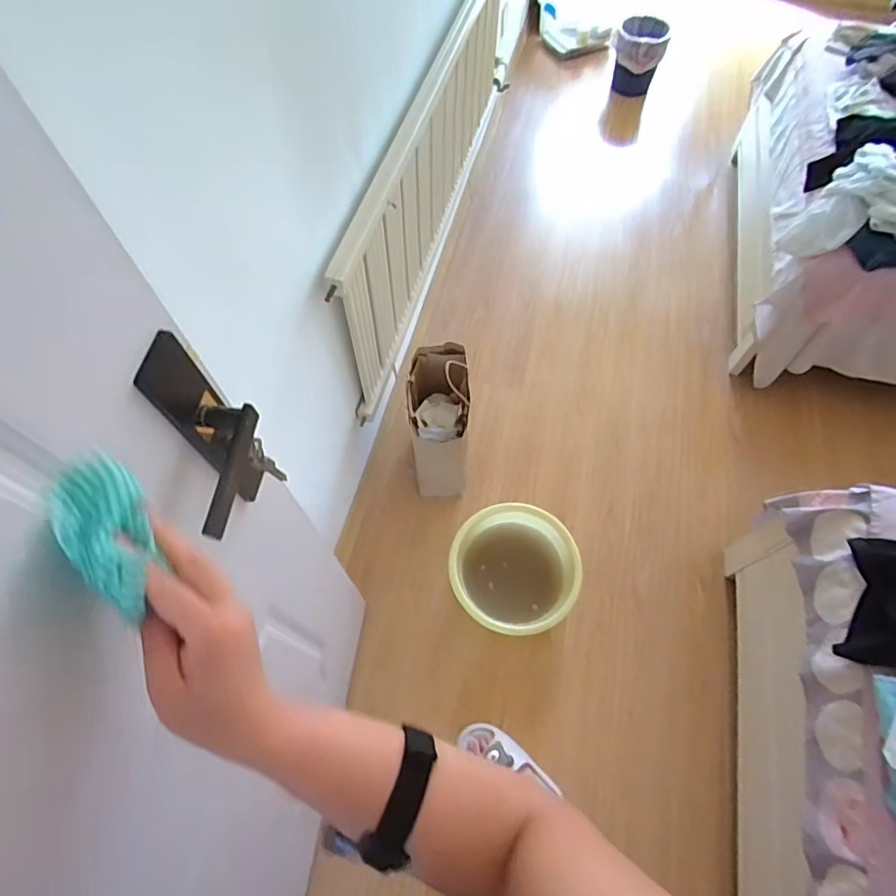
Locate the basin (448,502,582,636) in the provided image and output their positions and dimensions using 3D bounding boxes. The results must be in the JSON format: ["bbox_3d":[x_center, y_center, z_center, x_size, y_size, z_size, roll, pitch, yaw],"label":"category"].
[{"bbox_3d":[0.171,0.313,1.358,0.321,0.121,0.300,0,63,1],"label":"basin"}]

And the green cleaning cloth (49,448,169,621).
[{"bbox_3d":[-0.209,0.054,0.320,0.039,0.032,0.100,-22,75,-10],"label":"green cleaning cloth"}]

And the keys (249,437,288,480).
[{"bbox_3d":[-0.186,0.017,0.532,0.019,0.074,0.013,-36,68,-17],"label":"keys"}]

